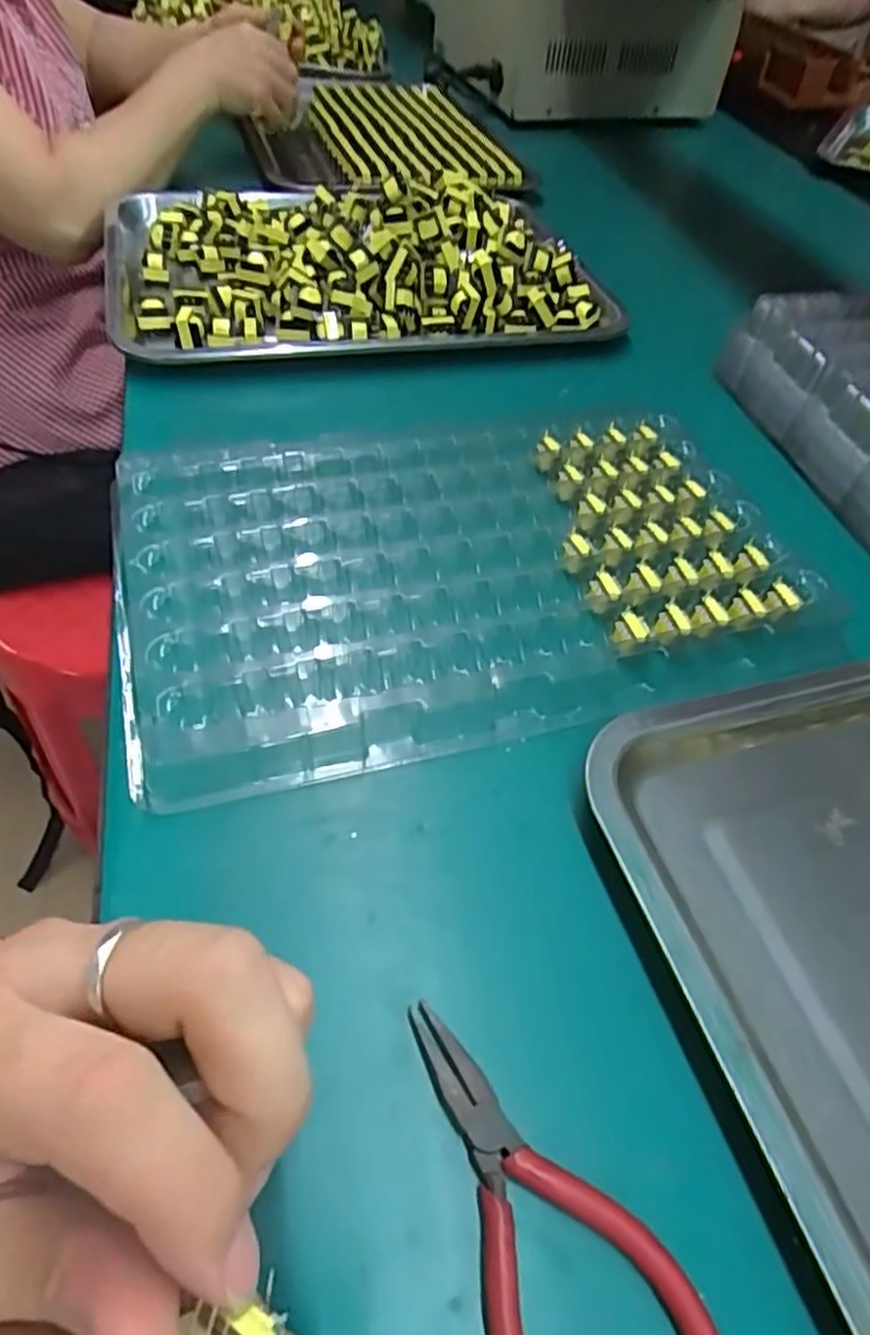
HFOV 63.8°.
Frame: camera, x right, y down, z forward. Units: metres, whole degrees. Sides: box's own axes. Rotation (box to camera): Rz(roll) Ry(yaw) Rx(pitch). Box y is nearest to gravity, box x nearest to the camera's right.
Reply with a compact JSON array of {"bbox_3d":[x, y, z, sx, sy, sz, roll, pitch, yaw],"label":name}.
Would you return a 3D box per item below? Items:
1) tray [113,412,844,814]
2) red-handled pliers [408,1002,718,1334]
[{"bbox_3d":[0.015,-0.061,0.363,0.338,0.018,0.207,-13,55,-14],"label":"tray"},{"bbox_3d":[0.025,0.162,0.205,0.057,0.009,0.122,-30,61,-24],"label":"red-handled pliers"}]

